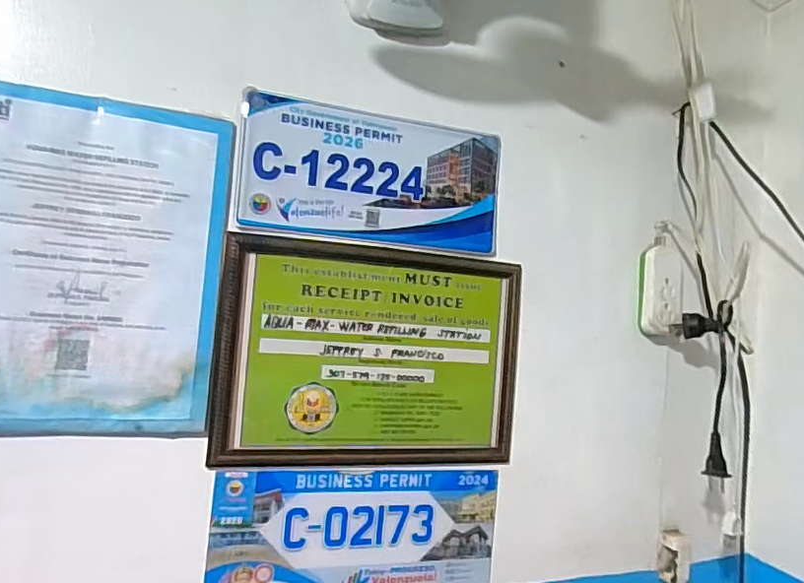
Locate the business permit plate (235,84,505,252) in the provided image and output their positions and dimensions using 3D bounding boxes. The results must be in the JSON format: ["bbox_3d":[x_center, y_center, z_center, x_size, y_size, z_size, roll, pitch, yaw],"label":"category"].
[{"bbox_3d":[-0.026,-0.124,0.592,0.280,0.137,0.008,4,-3,-18],"label":"business permit plate"}]

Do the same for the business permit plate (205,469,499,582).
[{"bbox_3d":[-0.040,0.252,0.581,0.303,0.127,0.004,6,-4,-19],"label":"business permit plate"}]

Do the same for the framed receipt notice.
[{"bbox_3d":[-0.024,0.068,0.586,0.323,0.222,0.011,4,-3,-19],"label":"framed receipt notice"}]

